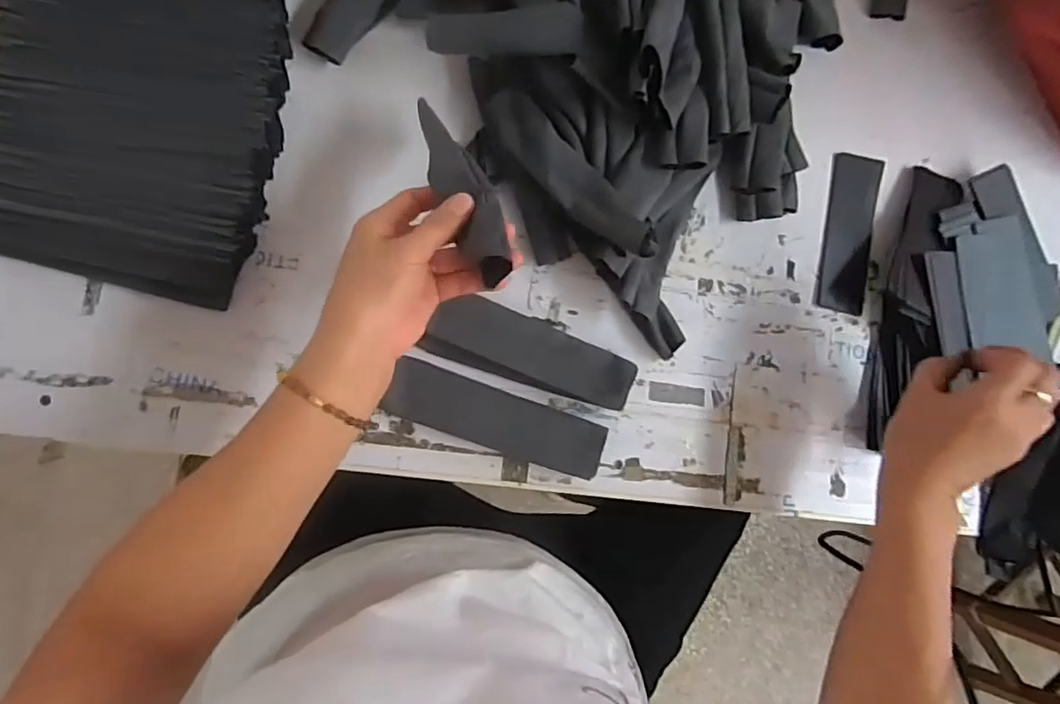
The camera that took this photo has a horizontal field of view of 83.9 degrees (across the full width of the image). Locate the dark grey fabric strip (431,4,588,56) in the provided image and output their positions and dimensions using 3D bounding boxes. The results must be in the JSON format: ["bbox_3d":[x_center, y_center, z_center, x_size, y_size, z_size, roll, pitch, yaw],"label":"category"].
[{"bbox_3d":[-0.020,-0.247,0.454,0.119,0.017,0.034,2,86,8],"label":"dark grey fabric strip"}]

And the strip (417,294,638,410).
[{"bbox_3d":[0.004,-0.002,0.493,0.169,0.027,0.053,19,83,-5],"label":"strip"}]

